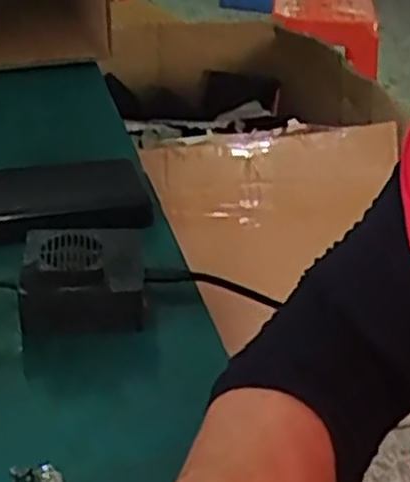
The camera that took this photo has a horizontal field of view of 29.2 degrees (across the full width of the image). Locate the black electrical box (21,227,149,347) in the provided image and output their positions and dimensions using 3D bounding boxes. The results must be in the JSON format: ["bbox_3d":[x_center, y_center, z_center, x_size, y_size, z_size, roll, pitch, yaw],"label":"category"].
[{"bbox_3d":[-0.078,0.026,0.502,0.075,0.051,0.073,-1,33,-9],"label":"black electrical box"}]

